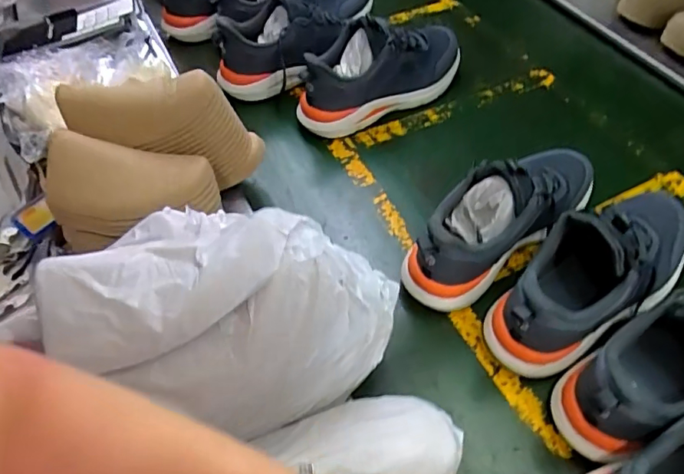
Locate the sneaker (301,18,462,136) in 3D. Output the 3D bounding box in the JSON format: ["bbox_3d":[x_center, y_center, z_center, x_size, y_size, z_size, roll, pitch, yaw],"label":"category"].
[{"bbox_3d":[0.076,-0.286,0.873,0.335,0.145,0.115,-29,58,-21],"label":"sneaker"}]

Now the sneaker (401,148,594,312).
[{"bbox_3d":[0.215,-0.038,0.664,0.323,0.153,0.094,-33,59,-23],"label":"sneaker"}]

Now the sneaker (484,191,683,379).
[{"bbox_3d":[0.306,0.028,0.599,0.309,0.129,0.108,-29,57,-20],"label":"sneaker"}]

